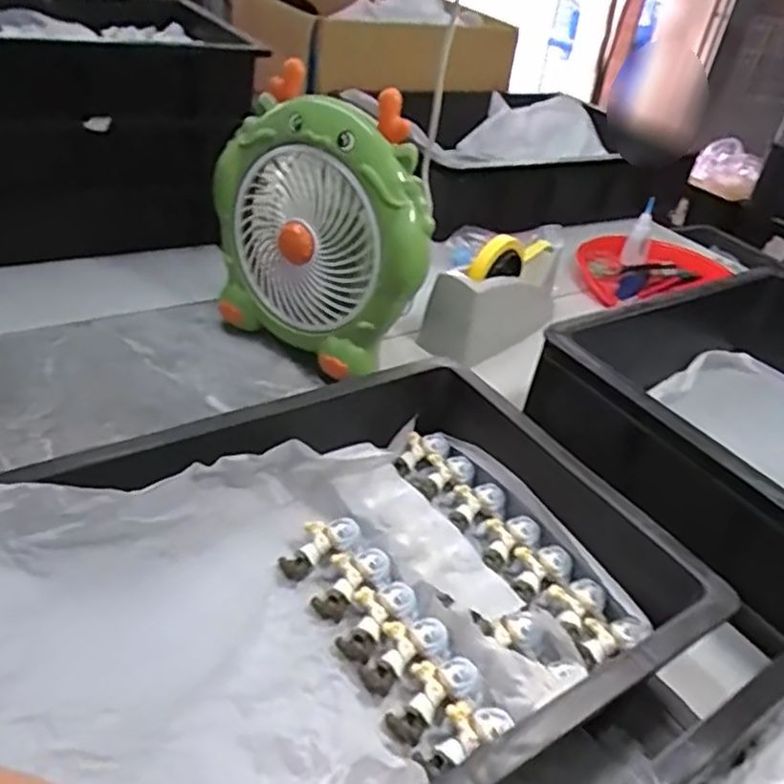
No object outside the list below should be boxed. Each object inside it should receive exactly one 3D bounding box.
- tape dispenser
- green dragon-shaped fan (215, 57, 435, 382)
[{"bbox_3d":[0.138,-0.132,0.844,0.084,0.121,0.207,33,42,29],"label":"tape dispenser"},{"bbox_3d":[-0.079,-0.154,0.719,0.251,0.296,0.072,32,41,28],"label":"green dragon-shaped fan"}]

